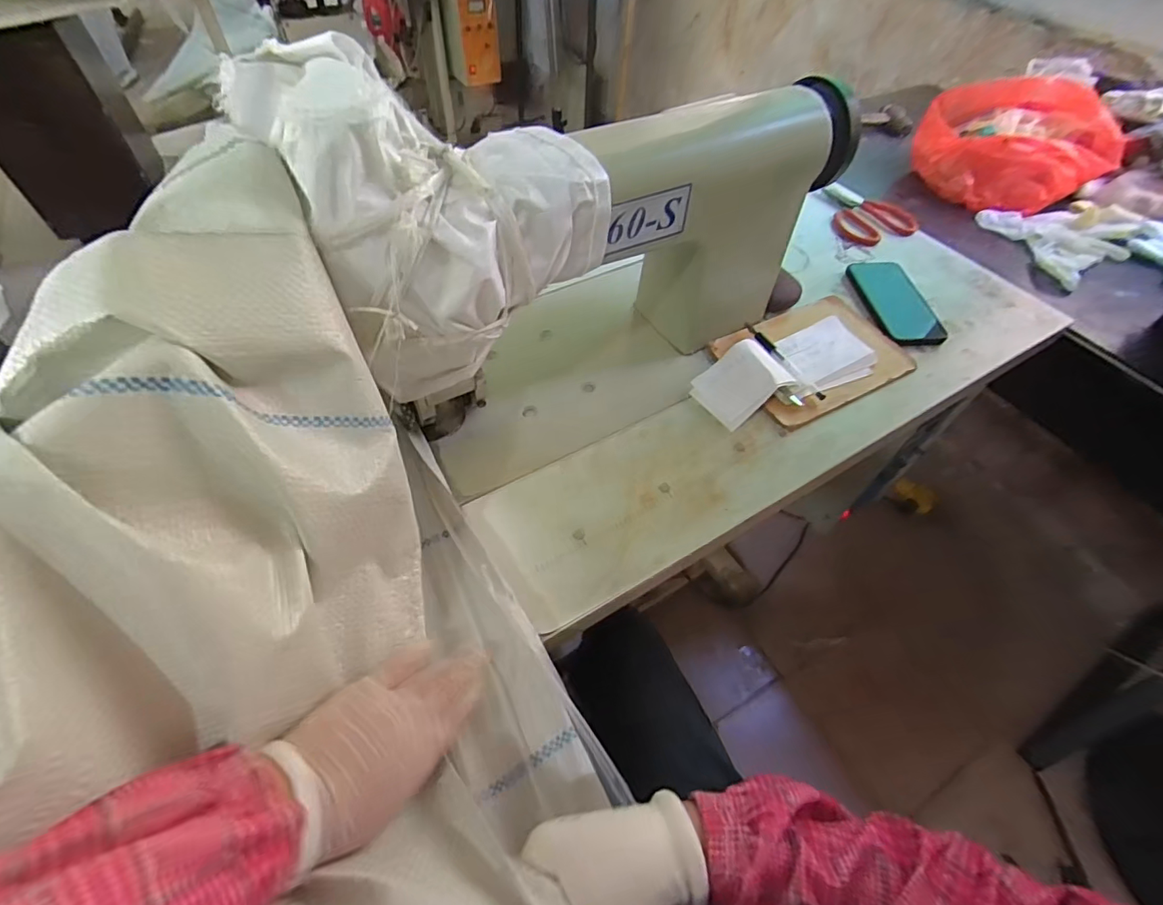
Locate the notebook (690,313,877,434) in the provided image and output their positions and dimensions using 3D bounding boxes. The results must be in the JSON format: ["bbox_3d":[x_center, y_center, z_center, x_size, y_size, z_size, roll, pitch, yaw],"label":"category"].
[{"bbox_3d":[0.237,-0.100,0.590,0.230,0.043,0.094,-25,59,-20],"label":"notebook"}]

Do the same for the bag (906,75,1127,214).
[{"bbox_3d":[0.704,-0.511,0.855,0.202,0.152,0.244,-25,57,-20],"label":"bag"}]

